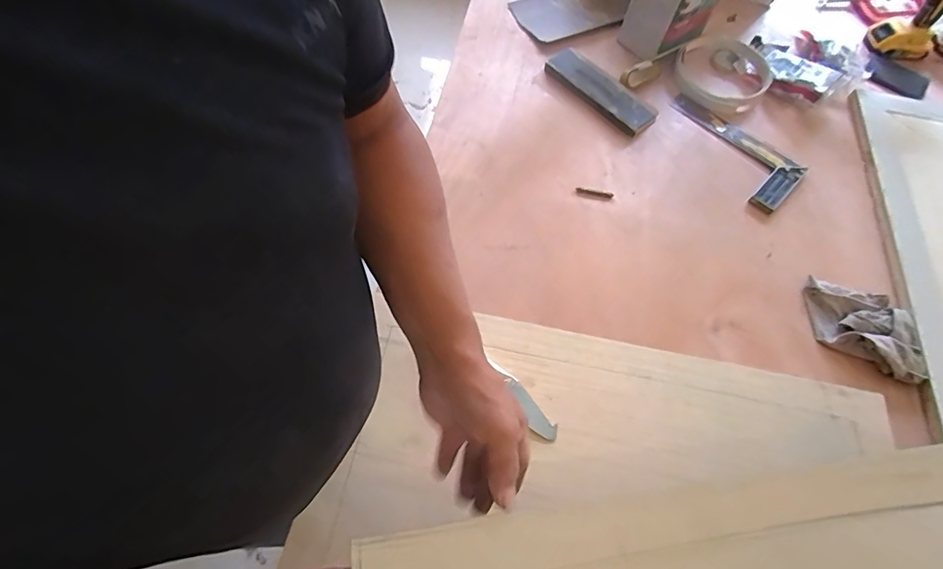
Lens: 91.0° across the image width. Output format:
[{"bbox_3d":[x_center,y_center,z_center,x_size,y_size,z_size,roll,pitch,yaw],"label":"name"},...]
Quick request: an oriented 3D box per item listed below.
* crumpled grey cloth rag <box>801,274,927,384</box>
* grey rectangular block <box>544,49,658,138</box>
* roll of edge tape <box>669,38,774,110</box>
[{"bbox_3d":[0.541,0.055,0.635,0.140,0.023,0.111,20,64,8],"label":"crumpled grey cloth rag"},{"bbox_3d":[0.227,-0.341,0.820,0.066,0.026,0.214,-36,69,-18],"label":"grey rectangular block"},{"bbox_3d":[0.461,-0.398,0.861,0.156,0.027,0.170,1,63,-2],"label":"roll of edge tape"}]

